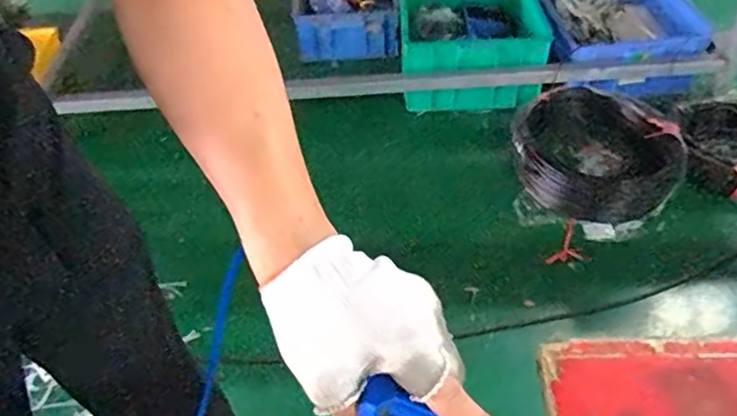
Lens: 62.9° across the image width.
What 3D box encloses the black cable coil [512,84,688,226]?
[{"bbox_3d":[0.572,-0.150,1.572,0.397,0.118,0.415,-2,45,2],"label":"black cable coil"}]

